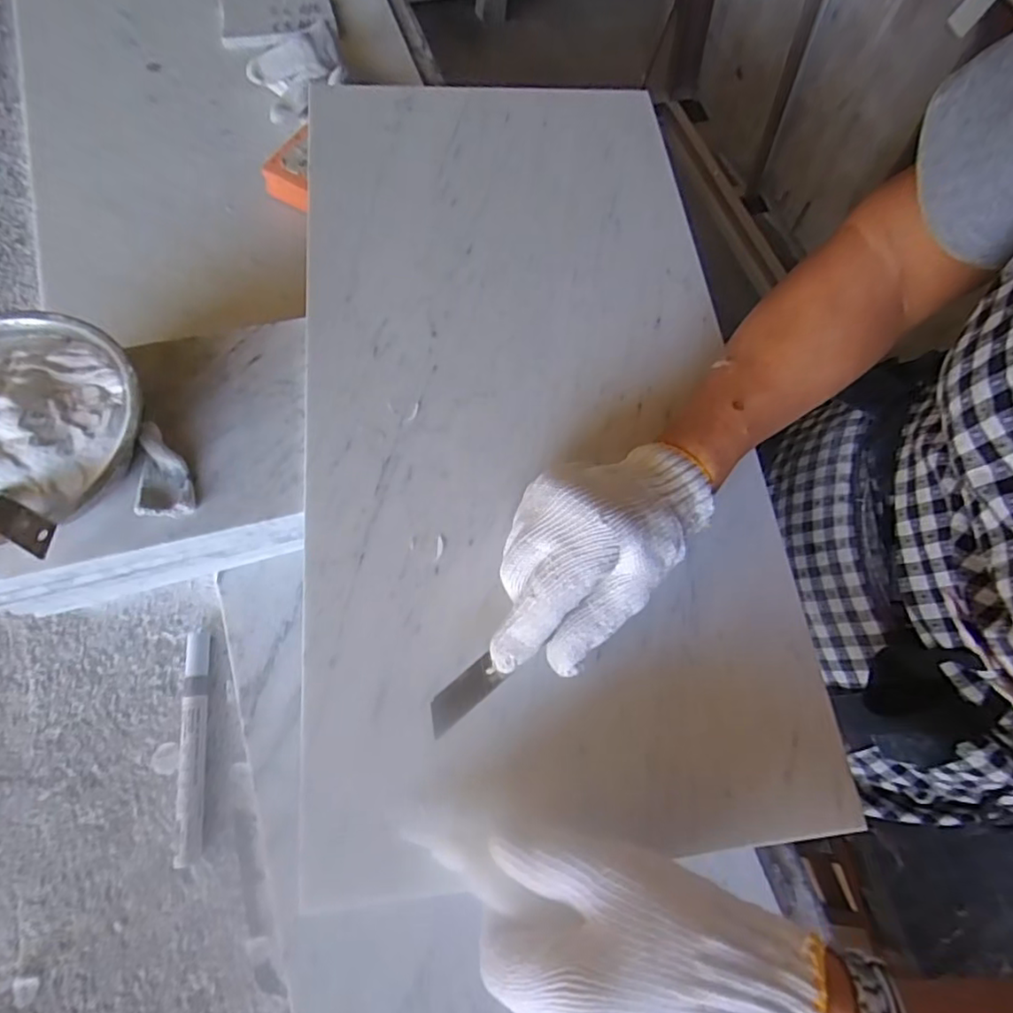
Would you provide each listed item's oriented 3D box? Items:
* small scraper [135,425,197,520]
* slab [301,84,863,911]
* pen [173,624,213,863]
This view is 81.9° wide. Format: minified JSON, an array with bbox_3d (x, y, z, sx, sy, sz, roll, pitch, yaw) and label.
[{"bbox_3d":[-0.211,-0.022,0.361,0.030,0.020,0.056,-7,67,-8],"label":"small scraper"},{"bbox_3d":[0.017,-0.079,0.404,0.294,0.020,0.588,-4,69,-8],"label":"slab"},{"bbox_3d":[-0.206,0.154,0.385,0.016,0.015,0.140,-6,67,-8],"label":"pen"}]

